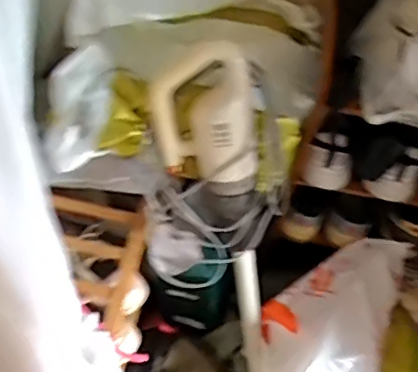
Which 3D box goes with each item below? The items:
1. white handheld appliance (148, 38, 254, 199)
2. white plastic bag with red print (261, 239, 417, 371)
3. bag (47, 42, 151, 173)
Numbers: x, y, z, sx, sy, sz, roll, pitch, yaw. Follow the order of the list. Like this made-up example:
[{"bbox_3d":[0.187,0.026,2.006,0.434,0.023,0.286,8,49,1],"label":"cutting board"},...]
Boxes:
[{"bbox_3d":[-0.003,-0.097,0.834,0.141,0.229,0.090,5,41,26],"label":"white handheld appliance"},{"bbox_3d":[0.219,0.276,1.046,0.225,0.152,0.393,18,55,8],"label":"white plastic bag with red print"},{"bbox_3d":[-0.168,-0.119,0.845,0.146,0.039,0.171,-5,90,-4],"label":"bag"}]

